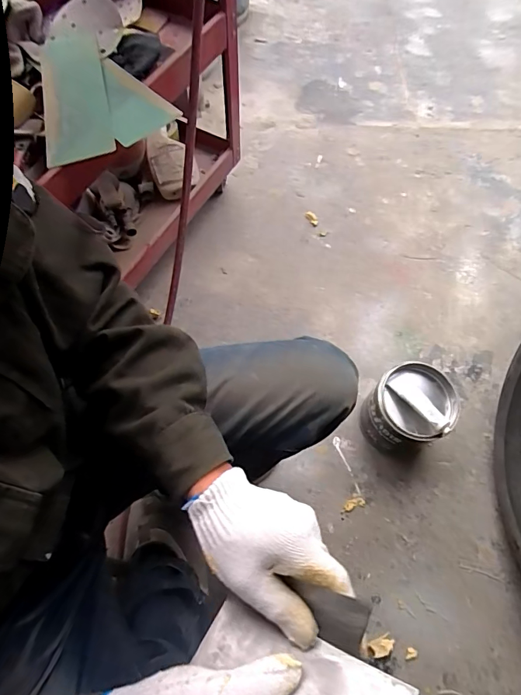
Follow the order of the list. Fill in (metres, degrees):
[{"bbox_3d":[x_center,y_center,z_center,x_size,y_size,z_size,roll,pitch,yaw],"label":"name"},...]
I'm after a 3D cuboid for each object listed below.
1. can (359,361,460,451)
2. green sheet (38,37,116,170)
[{"bbox_3d":[0.296,0.127,0.833,0.147,0.173,0.156,37,71,14],"label":"can"},{"bbox_3d":[-0.293,-0.395,0.642,0.099,0.012,0.286,-16,67,-3],"label":"green sheet"}]

